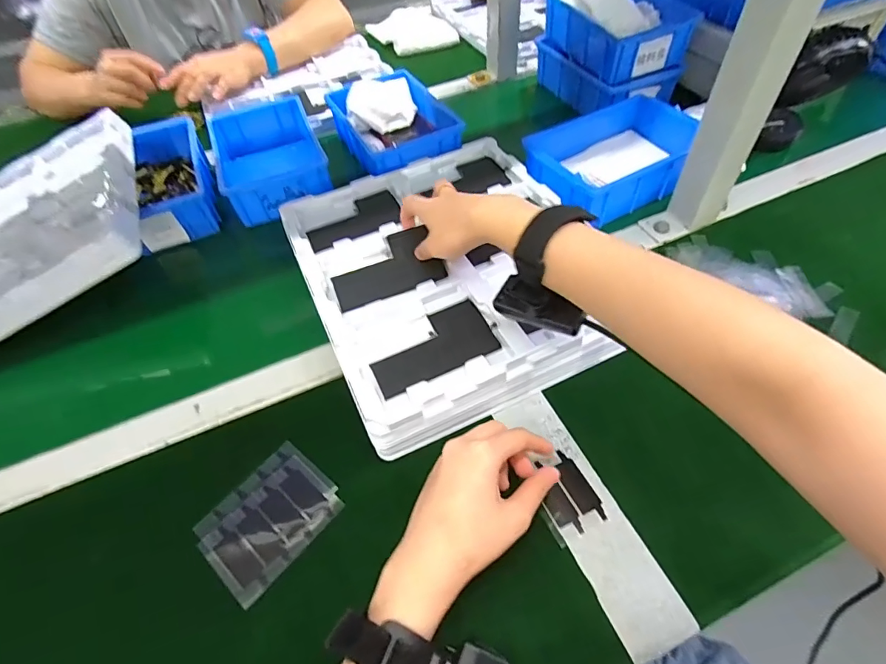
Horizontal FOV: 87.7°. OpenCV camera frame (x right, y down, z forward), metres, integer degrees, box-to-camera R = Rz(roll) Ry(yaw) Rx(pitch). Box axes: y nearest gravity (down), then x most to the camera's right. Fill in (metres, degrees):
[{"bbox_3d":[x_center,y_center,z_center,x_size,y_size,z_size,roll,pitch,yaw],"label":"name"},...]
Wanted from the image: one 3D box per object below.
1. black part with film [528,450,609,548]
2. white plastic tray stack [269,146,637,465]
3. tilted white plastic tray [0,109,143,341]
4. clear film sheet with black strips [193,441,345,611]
[{"bbox_3d":[0.093,0.124,0.358,0.044,0.004,0.066,-22,55,-10],"label":"black part with film"},{"bbox_3d":[0.004,-0.067,0.471,0.267,0.048,0.319,-21,55,-10],"label":"white plastic tray stack"},{"bbox_3d":[-0.484,-0.101,0.506,0.311,0.031,0.289,-30,57,-1],"label":"tilted white plastic tray"},{"bbox_3d":[-0.134,0.143,0.358,0.076,0.004,0.097,33,62,25],"label":"clear film sheet with black strips"}]

